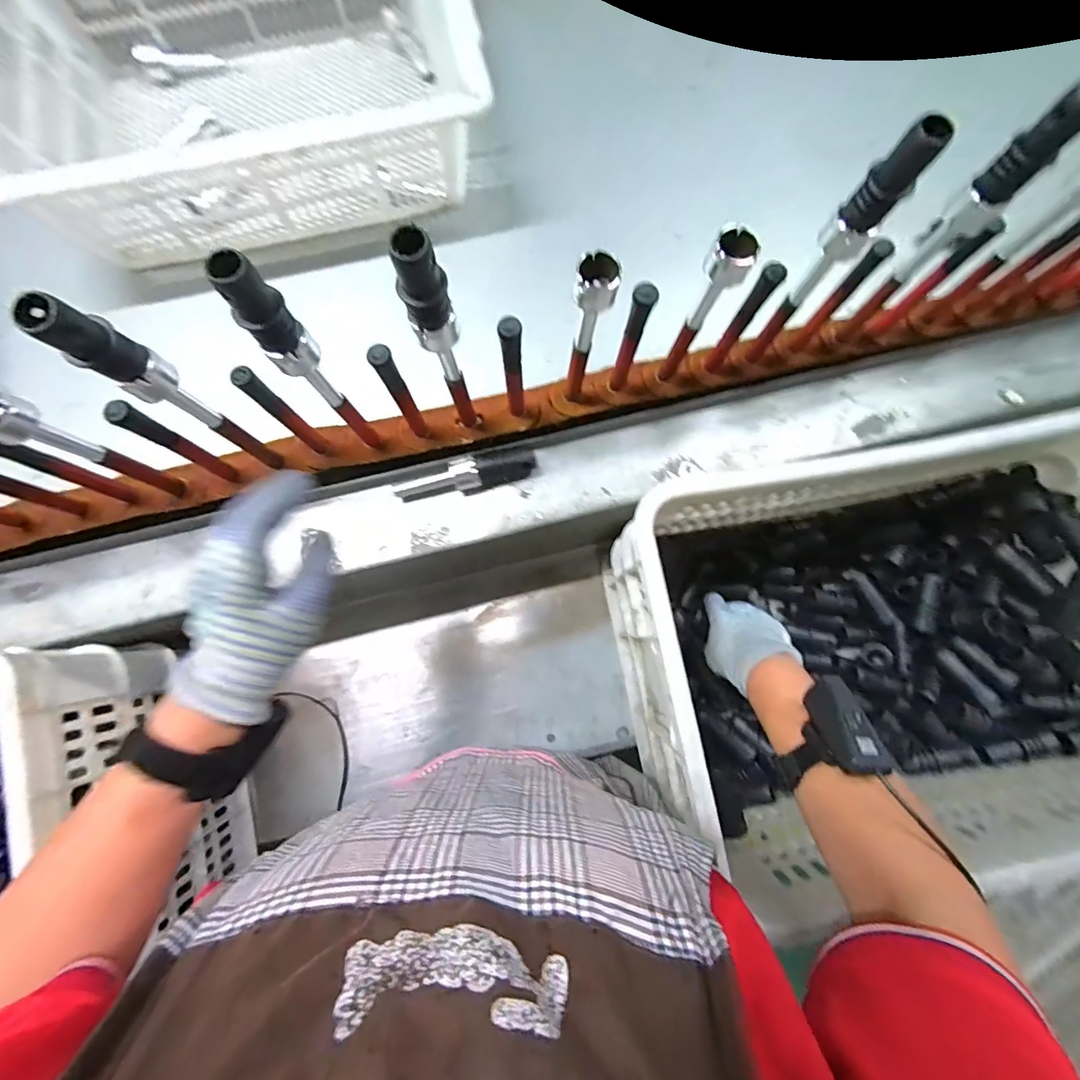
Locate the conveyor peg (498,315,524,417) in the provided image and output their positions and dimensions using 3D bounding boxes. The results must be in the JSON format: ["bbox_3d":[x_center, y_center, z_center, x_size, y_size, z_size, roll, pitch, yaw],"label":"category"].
[{"bbox_3d":[-0.023,-0.150,0.434,0.017,0.139,0.013,-1,79,0],"label":"conveyor peg"}]

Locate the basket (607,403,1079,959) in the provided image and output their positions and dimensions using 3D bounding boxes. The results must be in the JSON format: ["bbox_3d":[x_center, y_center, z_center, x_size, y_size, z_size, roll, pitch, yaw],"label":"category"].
[{"bbox_3d":[0.382,0.099,0.517,0.560,0.268,0.380,-11,79,-2],"label":"basket"}]

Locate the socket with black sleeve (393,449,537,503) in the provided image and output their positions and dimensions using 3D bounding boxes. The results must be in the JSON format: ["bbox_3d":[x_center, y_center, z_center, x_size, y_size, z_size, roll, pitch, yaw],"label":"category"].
[{"bbox_3d":[-0.077,-0.067,0.514,0.146,0.031,0.029,-17,79,-3],"label":"socket with black sleeve"}]

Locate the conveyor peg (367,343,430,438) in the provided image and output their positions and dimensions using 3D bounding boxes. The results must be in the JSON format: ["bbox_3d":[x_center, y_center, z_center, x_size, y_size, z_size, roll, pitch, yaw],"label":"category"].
[{"bbox_3d":[-0.124,-0.129,0.440,0.016,0.143,0.015,-30,80,-6],"label":"conveyor peg"}]

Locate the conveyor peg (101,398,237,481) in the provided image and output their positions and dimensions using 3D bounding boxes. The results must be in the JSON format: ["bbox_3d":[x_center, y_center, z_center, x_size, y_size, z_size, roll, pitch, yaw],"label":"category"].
[{"bbox_3d":[-0.323,-0.085,0.436,0.022,0.150,0.017,29,80,6],"label":"conveyor peg"}]

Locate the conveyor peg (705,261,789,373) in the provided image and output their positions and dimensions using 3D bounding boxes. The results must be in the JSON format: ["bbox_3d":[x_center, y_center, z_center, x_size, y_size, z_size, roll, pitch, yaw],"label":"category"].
[{"bbox_3d":[0.189,-0.203,0.459,0.017,0.142,0.019,34,81,6],"label":"conveyor peg"}]

